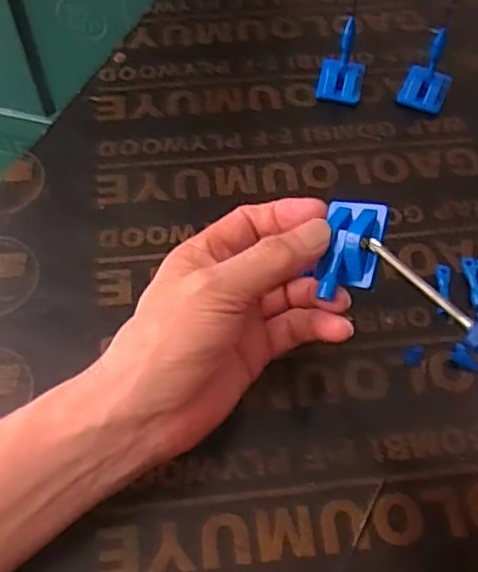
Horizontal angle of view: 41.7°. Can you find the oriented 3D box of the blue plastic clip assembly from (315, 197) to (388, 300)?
[{"bbox_3d":[0.059,-0.021,0.325,0.029,0.020,0.054,13,60,6],"label":"blue plastic clip assembly"}]

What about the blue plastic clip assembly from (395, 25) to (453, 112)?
[{"bbox_3d":[0.150,-0.167,0.488,0.035,0.055,0.027,22,62,12],"label":"blue plastic clip assembly"}]

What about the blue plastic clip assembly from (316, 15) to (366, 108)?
[{"bbox_3d":[0.083,-0.176,0.492,0.035,0.054,0.035,12,60,6],"label":"blue plastic clip assembly"}]

